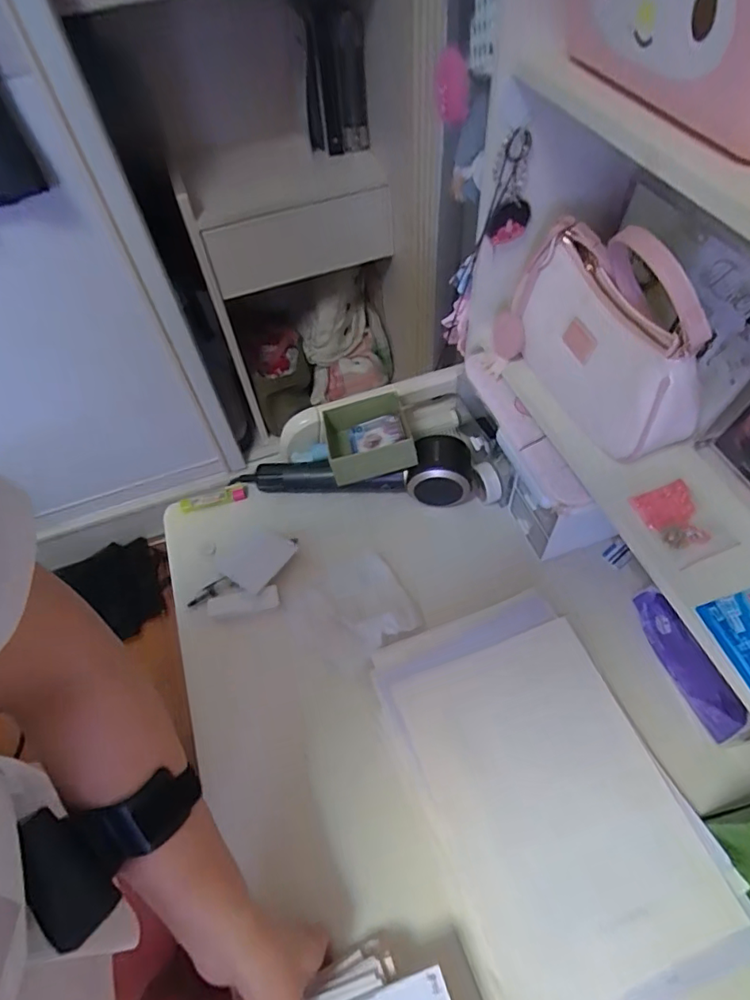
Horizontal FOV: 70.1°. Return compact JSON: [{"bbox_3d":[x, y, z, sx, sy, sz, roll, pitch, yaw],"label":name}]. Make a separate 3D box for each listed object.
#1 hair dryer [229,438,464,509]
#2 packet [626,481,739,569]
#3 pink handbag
[{"bbox_3d":[-0.030,-0.040,0.654,0.293,0.070,0.066,2,56,5],"label":"hair dryer"},{"bbox_3d":[0.266,0.019,0.463,0.058,0.009,0.073,-20,56,-9],"label":"packet"},{"bbox_3d":[0.206,-0.166,0.485,0.077,0.167,0.227,-23,57,-12],"label":"pink handbag"}]

